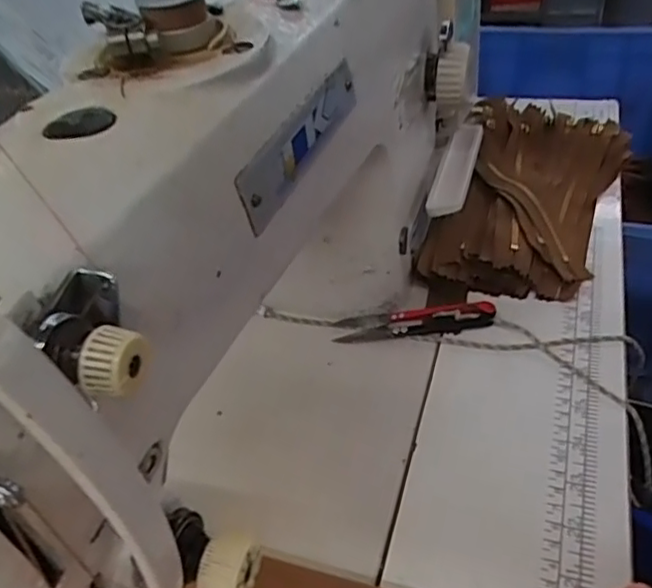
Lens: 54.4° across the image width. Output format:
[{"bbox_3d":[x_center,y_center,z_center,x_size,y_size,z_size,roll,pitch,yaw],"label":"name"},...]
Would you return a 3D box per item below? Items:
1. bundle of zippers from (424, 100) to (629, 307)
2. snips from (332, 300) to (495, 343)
[{"bbox_3d":[0.166,-0.086,0.514,0.132,0.044,0.247,14,44,20],"label":"bundle of zippers"},{"bbox_3d":[0.060,0.019,0.430,0.105,0.006,0.022,-6,56,10],"label":"snips"}]

